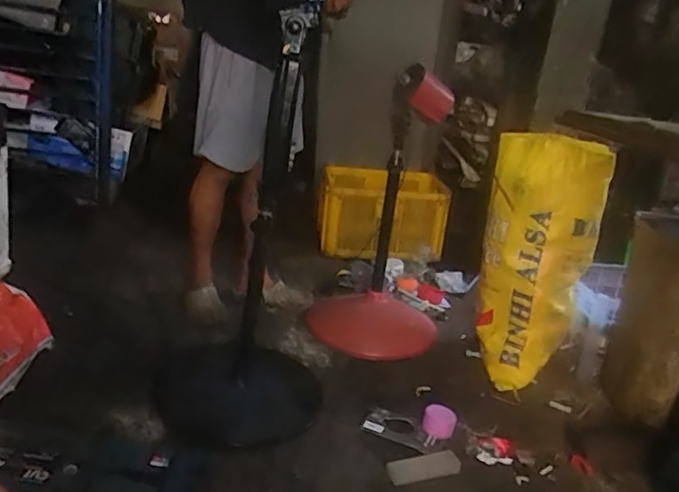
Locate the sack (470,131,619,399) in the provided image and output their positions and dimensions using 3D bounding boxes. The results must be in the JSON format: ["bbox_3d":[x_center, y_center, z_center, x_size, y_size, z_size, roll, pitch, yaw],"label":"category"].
[{"bbox_3d":[0.523,0.041,1.592,0.216,0.637,0.243,4,19,-13],"label":"sack"}]

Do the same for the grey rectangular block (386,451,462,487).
[{"bbox_3d":[0.176,0.463,1.232,0.153,0.016,0.059,-1,22,-16],"label":"grey rectangular block"}]

